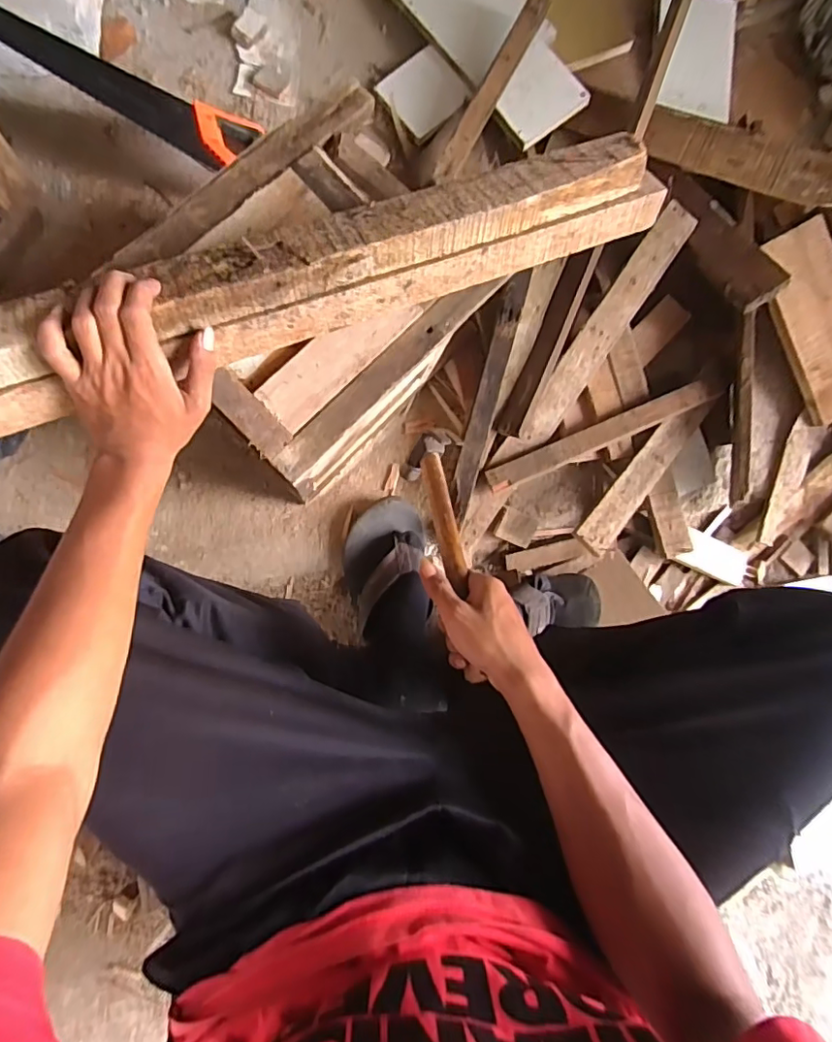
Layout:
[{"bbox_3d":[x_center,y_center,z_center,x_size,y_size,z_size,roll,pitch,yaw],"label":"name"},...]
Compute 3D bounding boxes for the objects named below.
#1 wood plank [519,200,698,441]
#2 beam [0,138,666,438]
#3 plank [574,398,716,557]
[{"bbox_3d":[0.265,-0.269,0.757,0.054,0.016,0.375,34,91,-12],"label":"wood plank"},{"bbox_3d":[-0.154,-0.182,0.455,0.827,0.061,0.076,-22,91,-10],"label":"beam"},{"bbox_3d":[0.317,-0.064,0.754,0.049,0.031,0.269,44,79,-4],"label":"plank"}]

